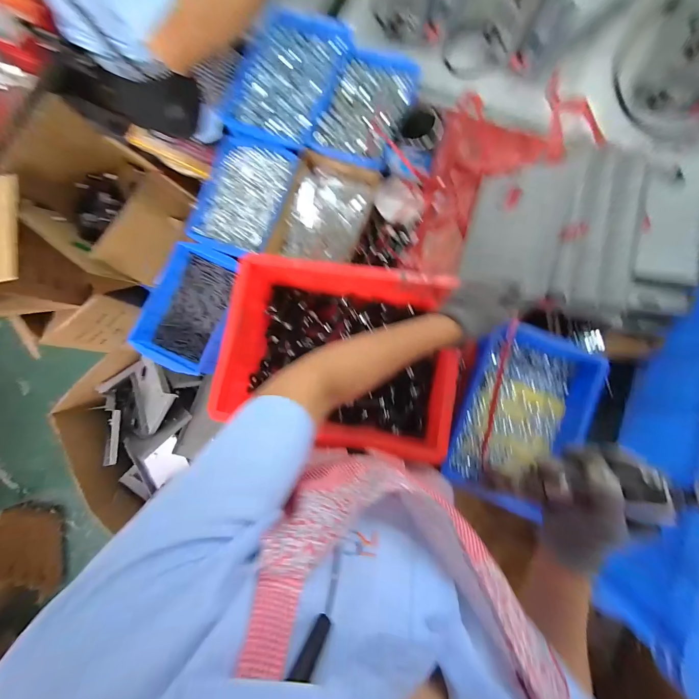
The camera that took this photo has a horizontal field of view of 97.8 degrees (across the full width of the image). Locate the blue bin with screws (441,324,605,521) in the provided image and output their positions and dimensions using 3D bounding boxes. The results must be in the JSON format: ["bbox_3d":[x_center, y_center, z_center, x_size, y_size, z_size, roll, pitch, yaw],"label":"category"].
[{"bbox_3d":[0.306,0.111,0.556,0.200,0.076,0.310,21,85,7],"label":"blue bin with screws"}]

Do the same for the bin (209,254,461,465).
[{"bbox_3d":[-0.020,-0.005,0.578,0.396,0.128,0.330,9,84,6],"label":"bin"}]

